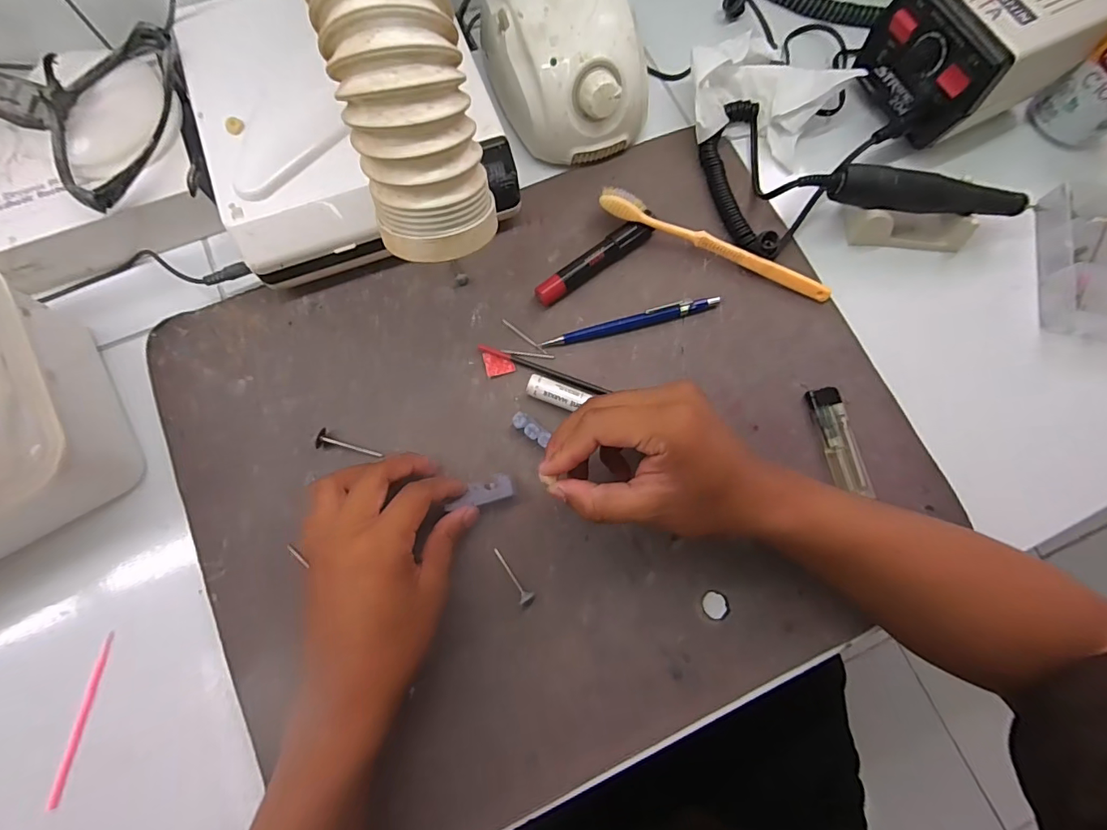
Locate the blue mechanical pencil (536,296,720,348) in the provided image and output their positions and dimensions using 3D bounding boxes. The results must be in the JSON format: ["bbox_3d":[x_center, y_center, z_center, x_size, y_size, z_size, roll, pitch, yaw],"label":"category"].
[{"bbox_3d":[0.058,-0.068,0.358,0.133,0.009,0.011,-15,77,-5],"label":"blue mechanical pencil"}]

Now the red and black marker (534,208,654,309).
[{"bbox_3d":[0.033,-0.116,0.365,0.106,0.017,0.018,-36,80,-9],"label":"red and black marker"}]

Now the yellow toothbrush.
[{"bbox_3d":[0.122,-0.128,0.368,0.185,0.027,0.017,22,77,4],"label":"yellow toothbrush"}]

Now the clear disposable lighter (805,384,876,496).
[{"bbox_3d":[0.201,0.019,0.339,0.023,0.007,0.078,-10,77,-4],"label":"clear disposable lighter"}]

